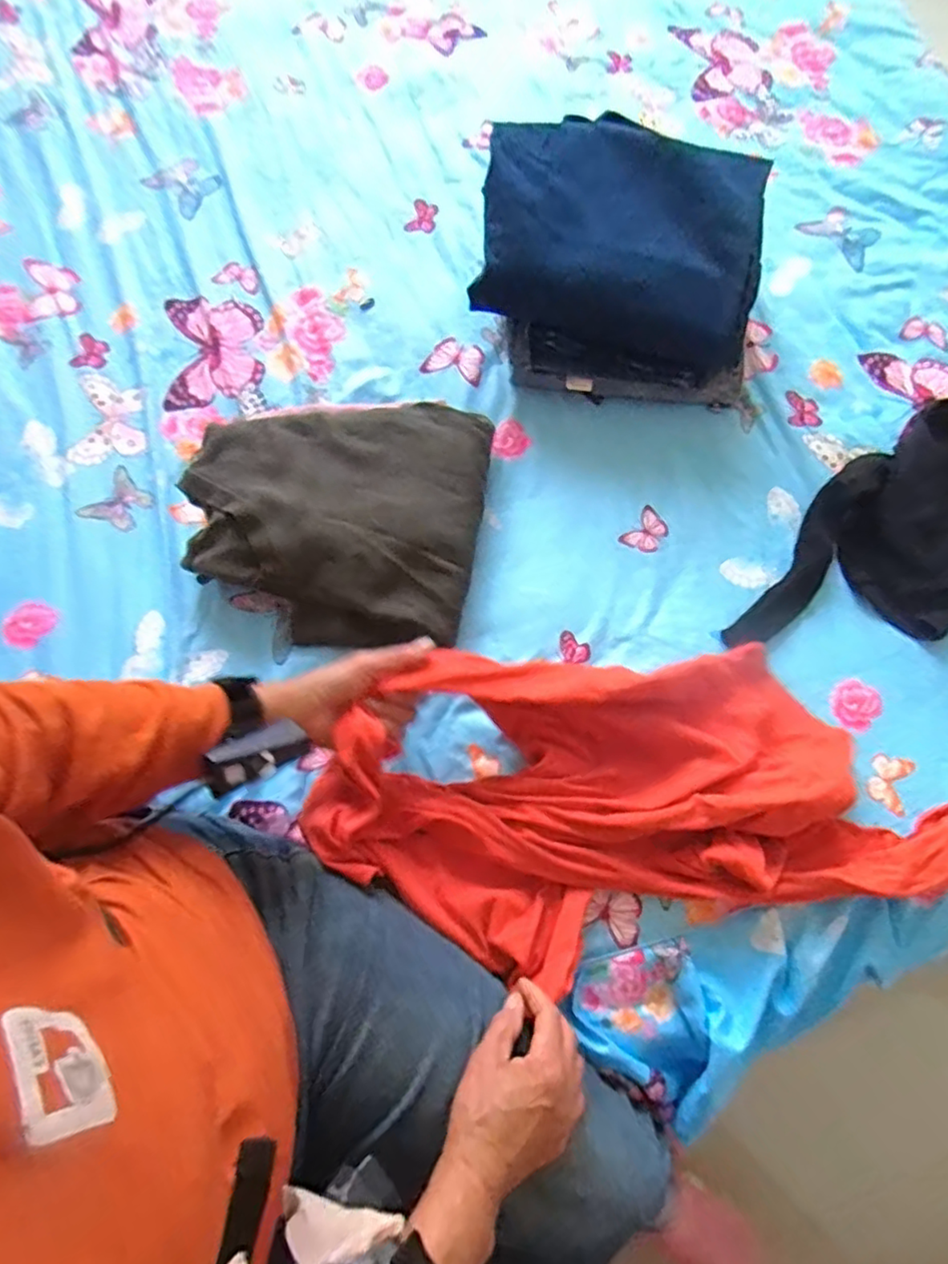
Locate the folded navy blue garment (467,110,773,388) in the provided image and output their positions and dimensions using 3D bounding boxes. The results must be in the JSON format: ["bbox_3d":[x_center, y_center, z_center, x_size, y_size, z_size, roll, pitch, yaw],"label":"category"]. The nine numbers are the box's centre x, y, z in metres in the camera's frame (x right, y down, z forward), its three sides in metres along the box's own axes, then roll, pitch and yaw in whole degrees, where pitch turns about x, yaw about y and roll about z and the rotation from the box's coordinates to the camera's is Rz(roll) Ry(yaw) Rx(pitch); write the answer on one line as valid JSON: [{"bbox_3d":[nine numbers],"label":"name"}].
[{"bbox_3d":[0.154,-0.416,0.666,0.291,0.099,0.231,13,73,2],"label":"folded navy blue garment"}]

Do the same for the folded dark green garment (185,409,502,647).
[{"bbox_3d":[-0.136,-0.118,0.629,0.280,0.069,0.249,4,70,1],"label":"folded dark green garment"}]

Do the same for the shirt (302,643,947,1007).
[{"bbox_3d":[0.255,0.142,0.549,0.759,0.088,0.236,-4,70,-5],"label":"shirt"}]

